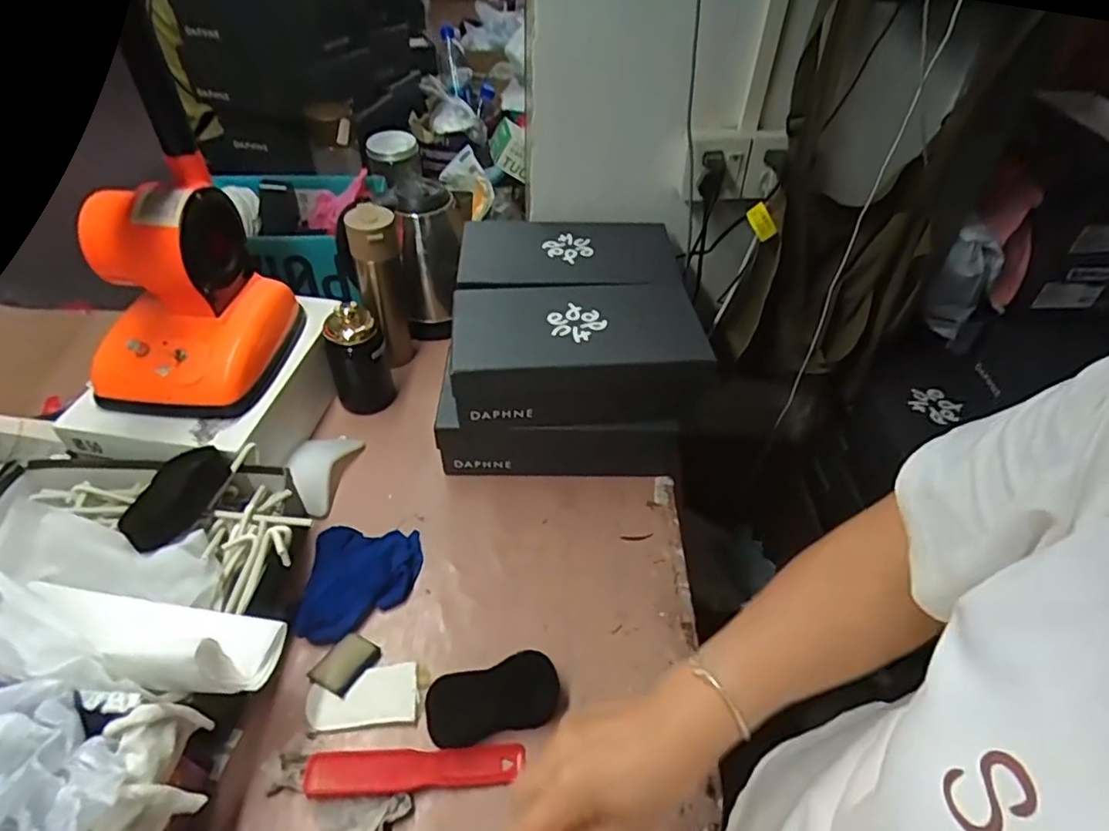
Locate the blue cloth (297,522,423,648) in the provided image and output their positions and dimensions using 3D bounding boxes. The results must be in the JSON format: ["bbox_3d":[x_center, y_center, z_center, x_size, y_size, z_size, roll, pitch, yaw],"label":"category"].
[{"bbox_3d":[-0.211,0.181,0.669,0.113,0.033,0.130,2,45,-2],"label":"blue cloth"}]

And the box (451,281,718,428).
[{"bbox_3d":[0.029,-0.086,0.755,0.299,0.102,0.182,-2,46,-6],"label":"box"}]

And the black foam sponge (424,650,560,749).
[{"bbox_3d":[-0.059,0.273,0.585,0.126,0.026,0.060,-14,48,-16],"label":"black foam sponge"}]

